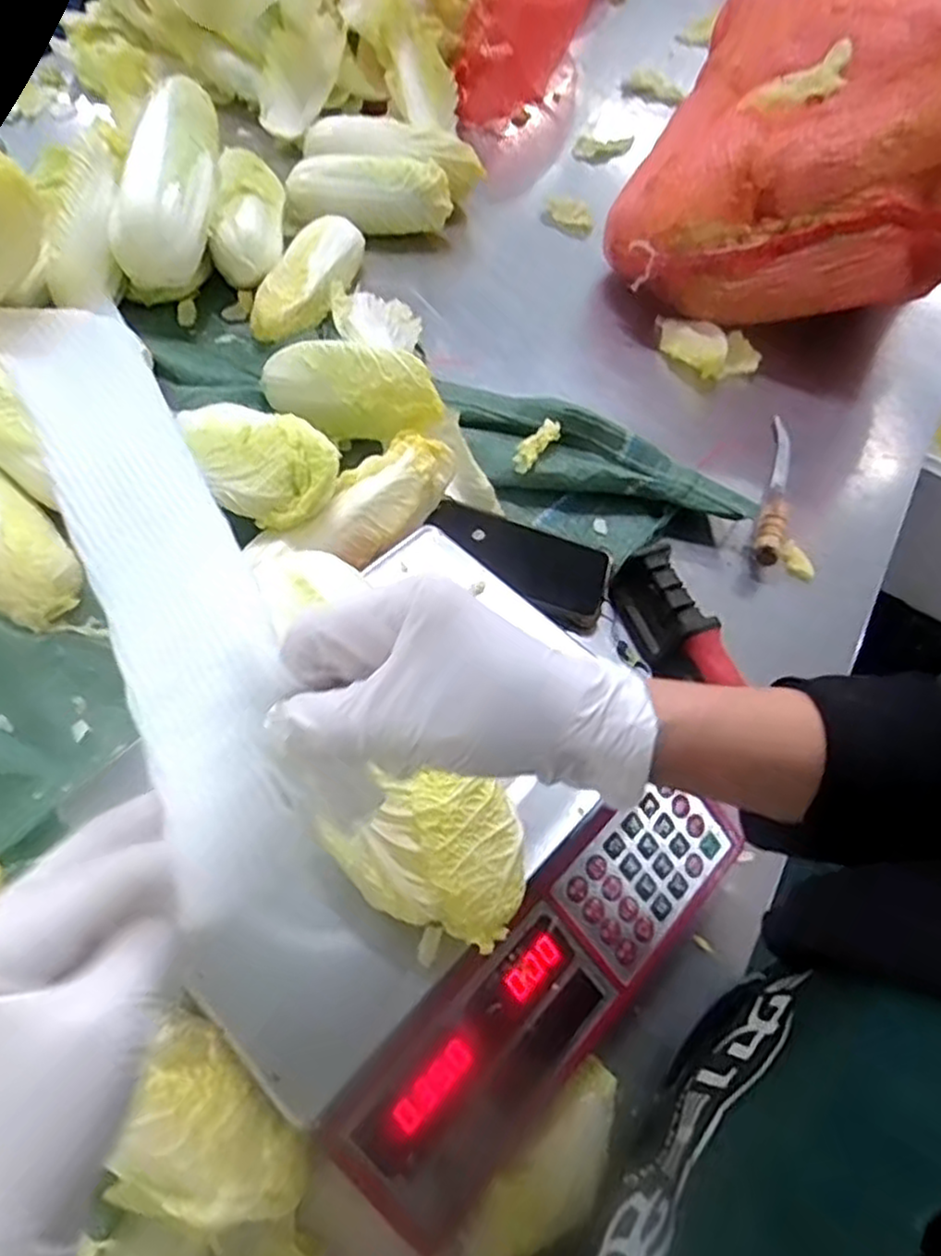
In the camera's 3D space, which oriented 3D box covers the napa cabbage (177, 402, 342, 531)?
[{"bbox_3d":[-0.177,-0.141,0.574,0.199,0.059,0.088,32,61,32],"label":"napa cabbage"}]

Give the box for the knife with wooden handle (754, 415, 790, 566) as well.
[{"bbox_3d":[0.291,-0.136,0.689,0.024,0.028,0.197,20,60,7],"label":"knife with wooden handle"}]

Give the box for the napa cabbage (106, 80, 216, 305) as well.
[{"bbox_3d":[-0.293,-0.441,0.719,0.077,0.087,0.211,8,80,0],"label":"napa cabbage"}]

